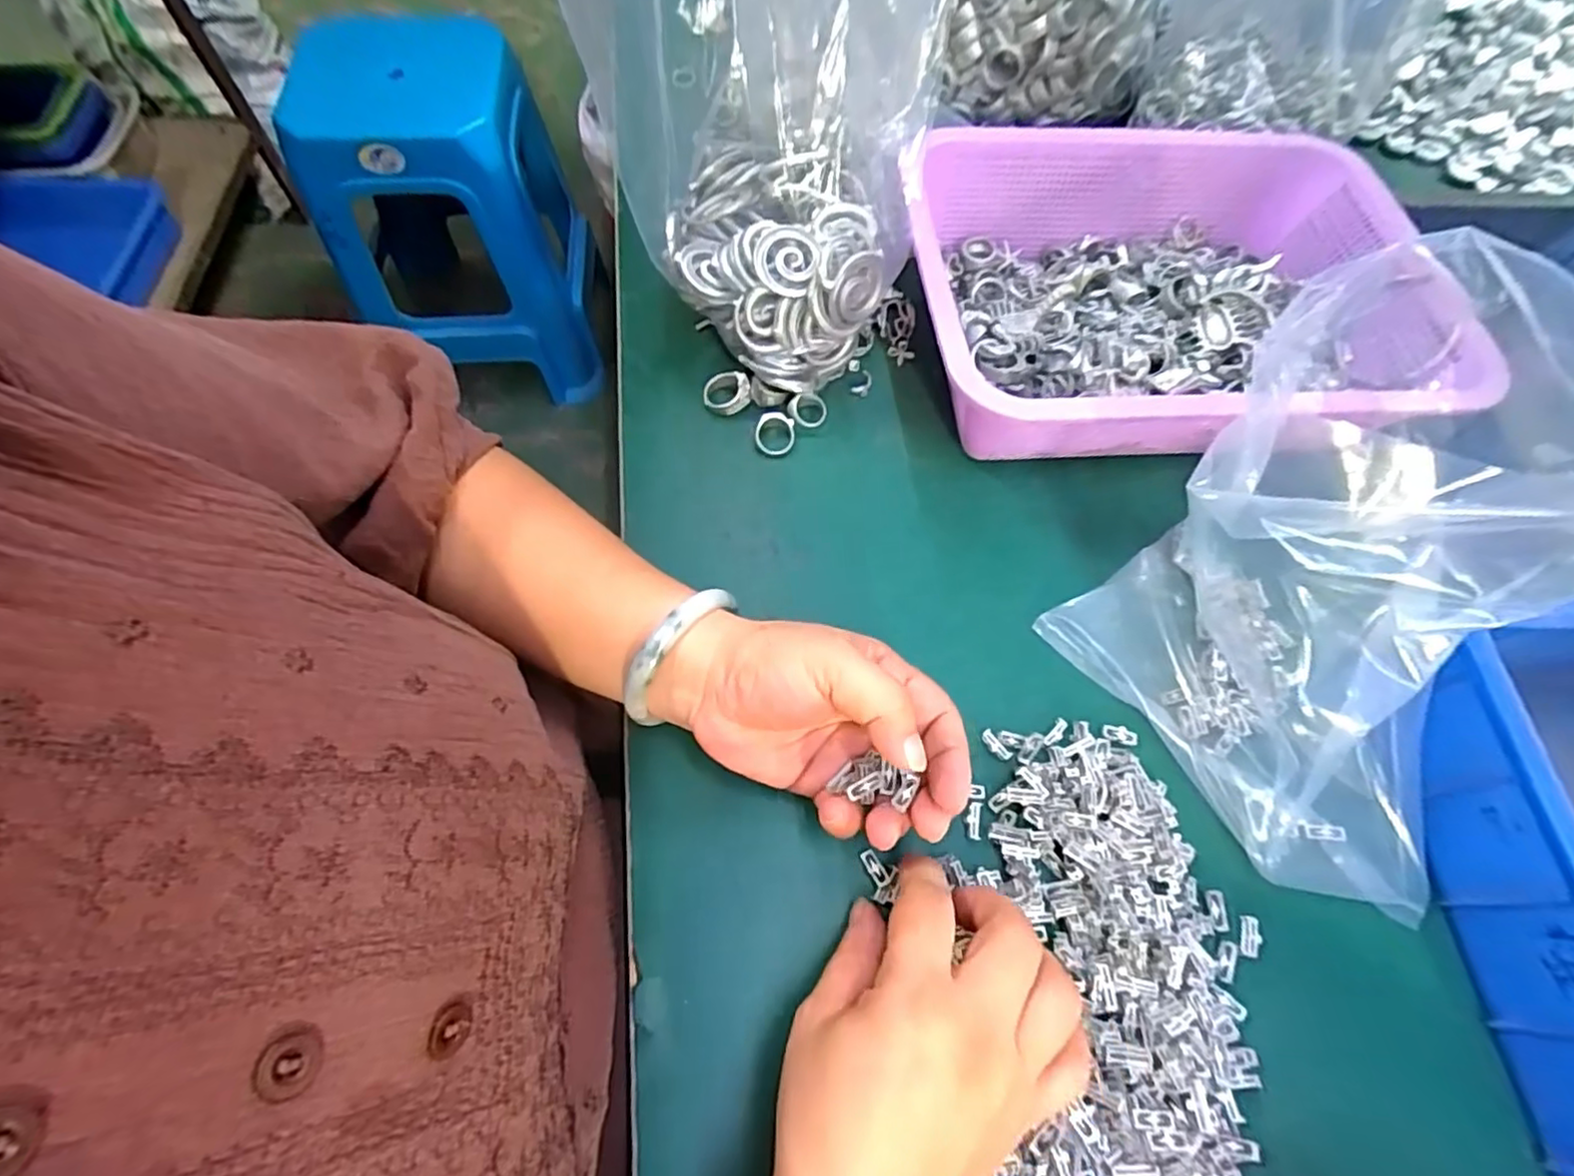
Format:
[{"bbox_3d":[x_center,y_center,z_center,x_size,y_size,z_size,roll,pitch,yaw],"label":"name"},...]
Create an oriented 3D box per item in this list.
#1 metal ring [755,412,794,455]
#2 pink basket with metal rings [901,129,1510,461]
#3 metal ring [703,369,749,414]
[{"bbox_3d":[-0.007,-0.091,0.395,0.026,0.007,0.026,1,87,-11],"label":"metal ring"},{"bbox_3d":[0.220,-0.169,0.401,0.303,0.083,0.219,-5,64,-6],"label":"pink basket with metal rings"},{"bbox_3d":[-0.036,-0.117,0.401,0.027,0.011,0.025,2,89,16],"label":"metal ring"}]

